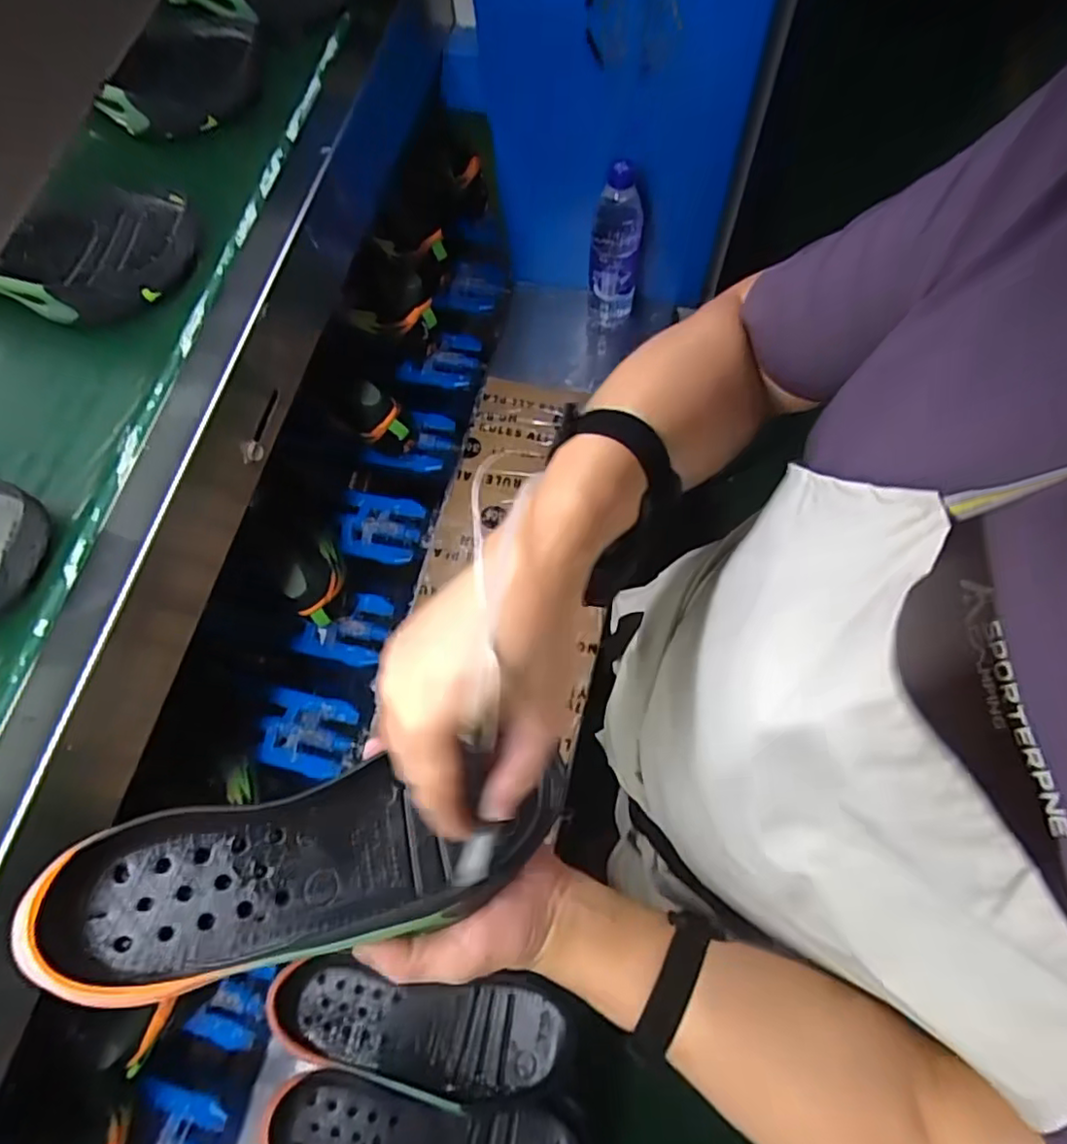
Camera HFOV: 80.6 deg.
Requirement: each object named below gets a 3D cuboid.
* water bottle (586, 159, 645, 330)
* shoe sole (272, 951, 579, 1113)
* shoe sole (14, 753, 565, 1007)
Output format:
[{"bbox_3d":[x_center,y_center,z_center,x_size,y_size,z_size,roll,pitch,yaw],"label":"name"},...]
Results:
[{"bbox_3d":[0.107,-0.418,0.823,0.064,0.207,0.067,7,71,4],"label":"water bottle"},{"bbox_3d":[-0.100,0.421,0.588,0.272,0.040,0.104,6,71,4],"label":"shoe sole"},{"bbox_3d":[-0.107,0.159,0.349,0.271,0.033,0.088,-1,69,-23],"label":"shoe sole"}]

